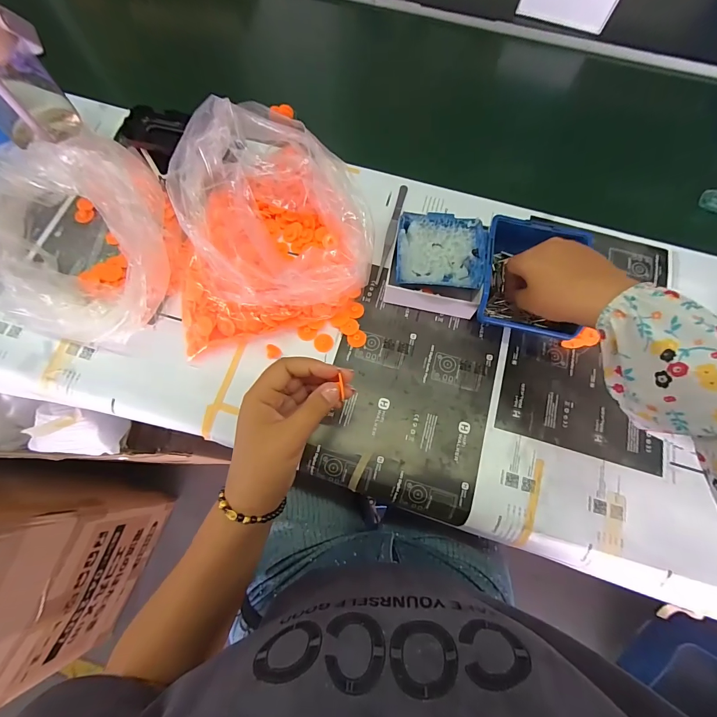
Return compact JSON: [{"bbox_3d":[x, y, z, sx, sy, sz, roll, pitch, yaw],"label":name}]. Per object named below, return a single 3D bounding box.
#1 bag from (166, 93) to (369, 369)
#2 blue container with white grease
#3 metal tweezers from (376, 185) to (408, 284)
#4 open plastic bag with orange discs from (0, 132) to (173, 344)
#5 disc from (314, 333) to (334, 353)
[{"bbox_3d":[-0.107,-0.150,0.388,0.229,0.108,0.223,-15,72,-7],"label":"bag"},{"bbox_3d":[0.094,-0.122,0.403,0.099,0.039,0.081,5,70,0],"label":"blue container with white grease"},{"bbox_3d":[0.043,-0.164,0.441,0.011,0.009,0.153,15,71,3],"label":"metal tweezers"},{"bbox_3d":[-0.304,-0.121,0.374,0.180,0.106,0.191,-5,71,-4],"label":"open plastic bag with orange discs"},{"bbox_3d":[-0.040,-0.018,0.400,0.022,0.004,0.022,1,71,-2],"label":"disc"}]

